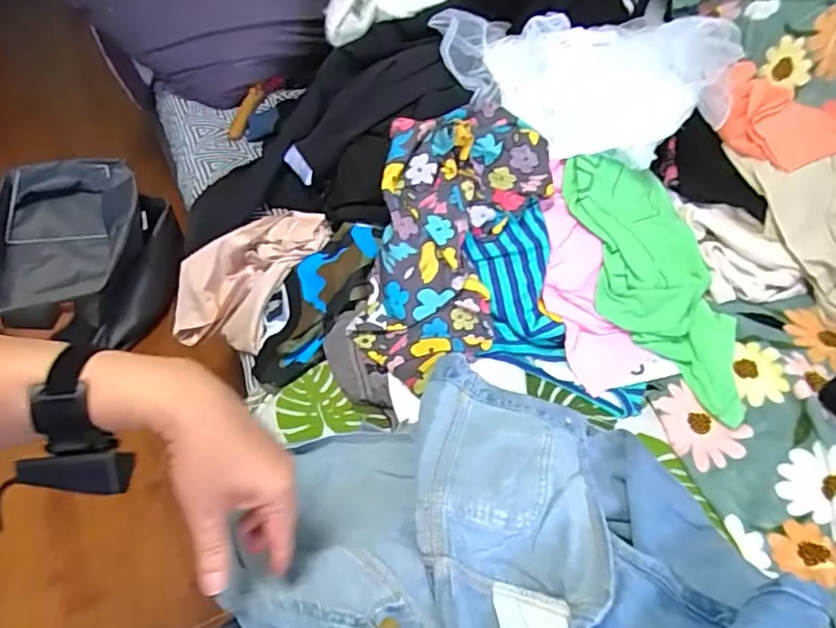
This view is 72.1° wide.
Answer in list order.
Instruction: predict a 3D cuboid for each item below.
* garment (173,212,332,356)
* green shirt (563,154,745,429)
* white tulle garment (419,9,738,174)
[{"bbox_3d":[-0.254,-0.040,0.858,0.240,0.147,0.161,-5,43,-9],"label":"garment"},{"bbox_3d":[0.326,-0.047,0.775,0.181,0.038,0.384,-17,75,-20],"label":"green shirt"},{"bbox_3d":[0.247,-0.350,0.840,0.374,0.149,0.251,-10,44,-14],"label":"white tulle garment"}]

